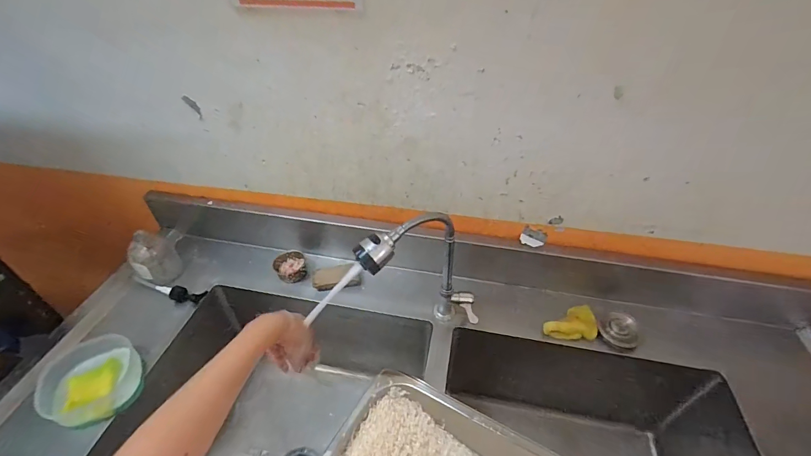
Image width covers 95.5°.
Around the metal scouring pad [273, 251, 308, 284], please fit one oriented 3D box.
[{"bbox_3d":[-0.264,0.089,0.854,0.070,0.036,0.073,-25,46,-22],"label":"metal scouring pad"}]

